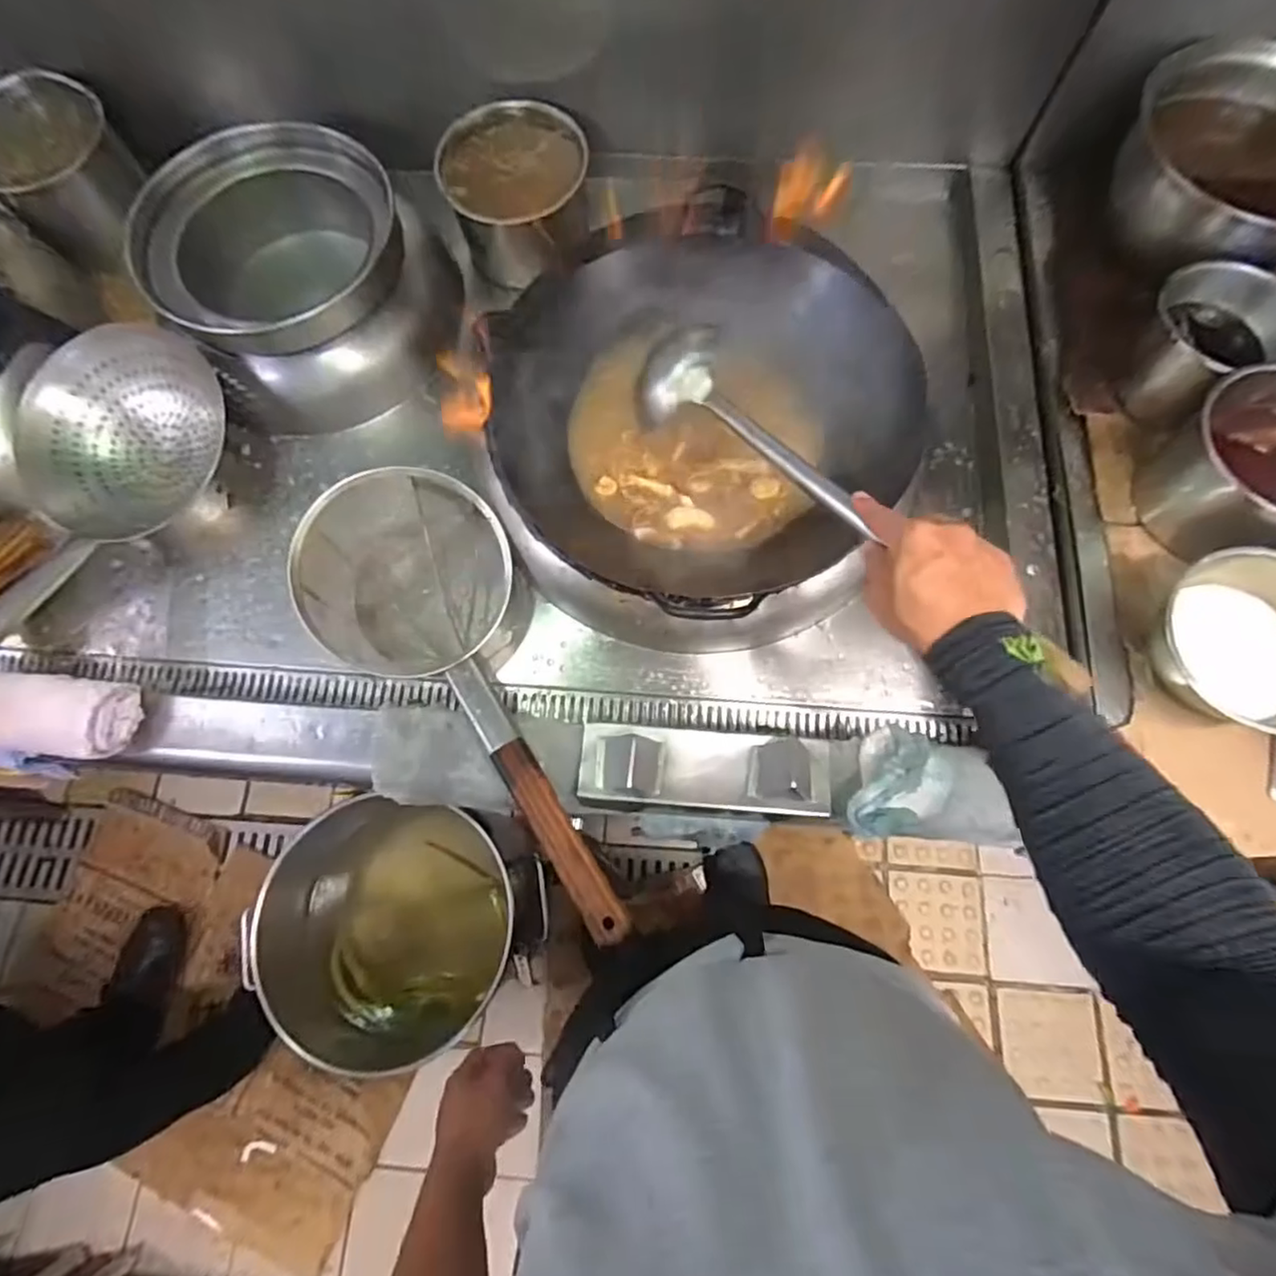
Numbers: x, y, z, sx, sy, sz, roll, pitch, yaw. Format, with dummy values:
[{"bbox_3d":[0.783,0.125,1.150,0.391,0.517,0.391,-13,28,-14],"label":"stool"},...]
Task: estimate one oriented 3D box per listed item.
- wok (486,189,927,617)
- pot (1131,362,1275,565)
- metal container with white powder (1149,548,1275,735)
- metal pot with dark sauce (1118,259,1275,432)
[{"bbox_3d":[0.059,-0.247,0.690,0.403,0.135,0.412,0,72,1],"label":"wok"},{"bbox_3d":[0.611,-0.164,0.646,0.151,0.142,0.161,0,72,1],"label":"pot"},{"bbox_3d":[0.564,0.011,0.597,0.144,0.085,0.159,-42,76,-11],"label":"metal container with white powder"},{"bbox_3d":[0.603,-0.313,0.687,0.132,0.093,0.138,-24,74,-6],"label":"metal pot with dark sauce"}]

